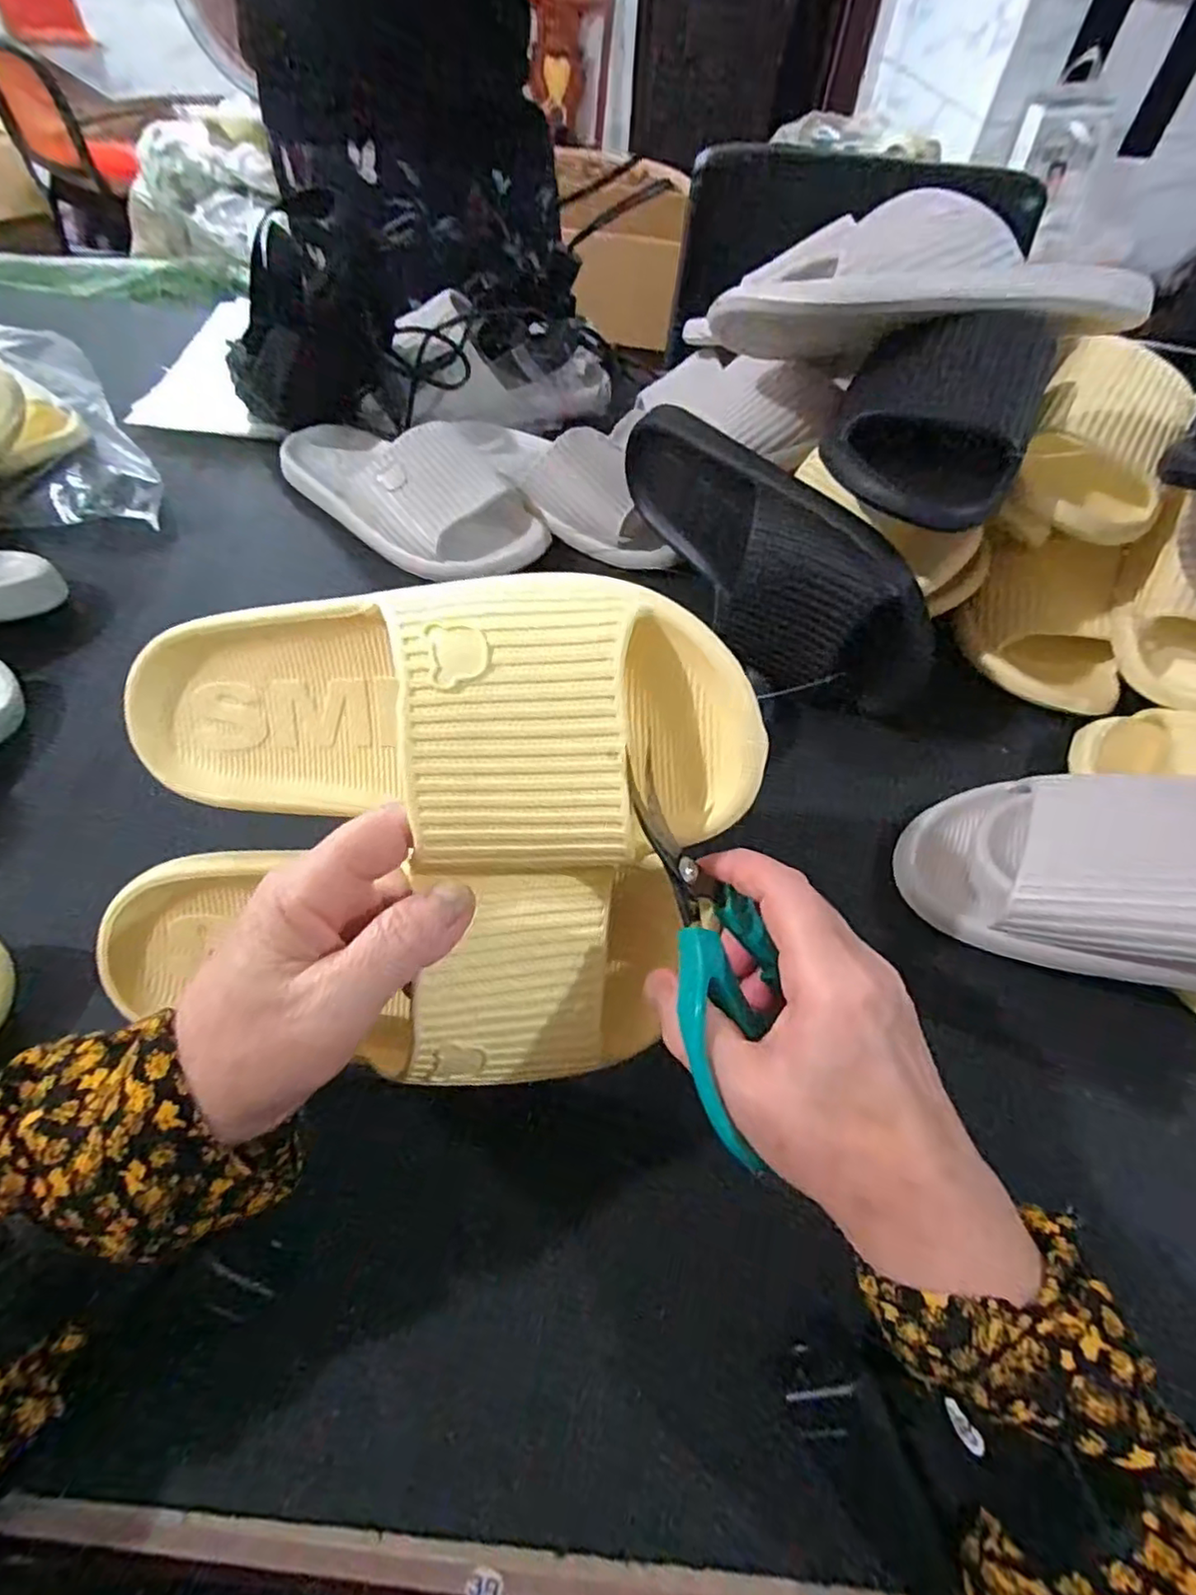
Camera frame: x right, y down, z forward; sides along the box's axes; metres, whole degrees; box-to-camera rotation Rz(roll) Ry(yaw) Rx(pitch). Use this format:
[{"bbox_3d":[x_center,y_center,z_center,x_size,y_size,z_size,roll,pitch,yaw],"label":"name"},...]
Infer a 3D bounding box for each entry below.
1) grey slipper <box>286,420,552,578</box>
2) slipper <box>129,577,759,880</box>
[{"bbox_3d":[-0.166,-0.266,0.529,0.277,0.064,0.108,34,60,19],"label":"grey slipper"},{"bbox_3d":[-0.064,-0.024,0.242,0.248,0.078,0.114,4,98,2],"label":"slipper"}]

